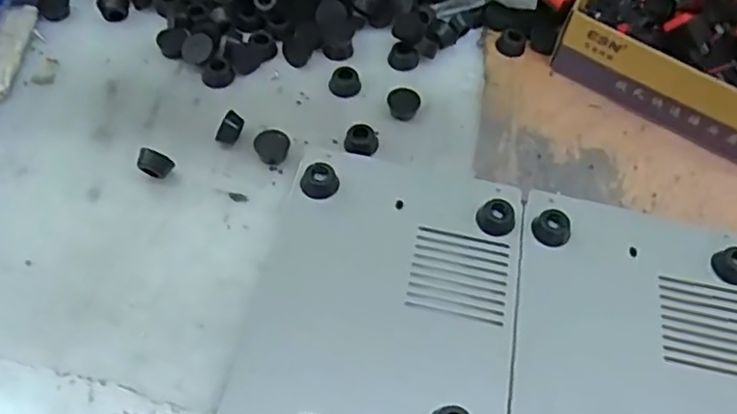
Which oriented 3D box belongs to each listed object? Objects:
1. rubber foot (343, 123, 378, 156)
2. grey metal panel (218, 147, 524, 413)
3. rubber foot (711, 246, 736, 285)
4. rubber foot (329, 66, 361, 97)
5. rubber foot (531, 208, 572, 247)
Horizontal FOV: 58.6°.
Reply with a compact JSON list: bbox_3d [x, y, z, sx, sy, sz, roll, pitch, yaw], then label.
[{"bbox_3d":[-0.005,-0.048,0.477,0.024,0.016,0.018,4,56,-1],"label":"rubber foot"},{"bbox_3d":[0.005,0.081,0.382,0.153,0.026,0.270,11,56,4],"label":"grey metal panel"},{"bbox_3d":[0.236,0.037,0.422,0.023,0.010,0.024,2,56,-3],"label":"rubber foot"},{"bbox_3d":[-0.018,-0.097,0.508,0.024,0.015,0.018,0,56,-4],"label":"rubber foot"},{"bbox_3d":[0.121,0.014,0.430,0.024,0.012,0.023,2,56,-3],"label":"rubber foot"}]

